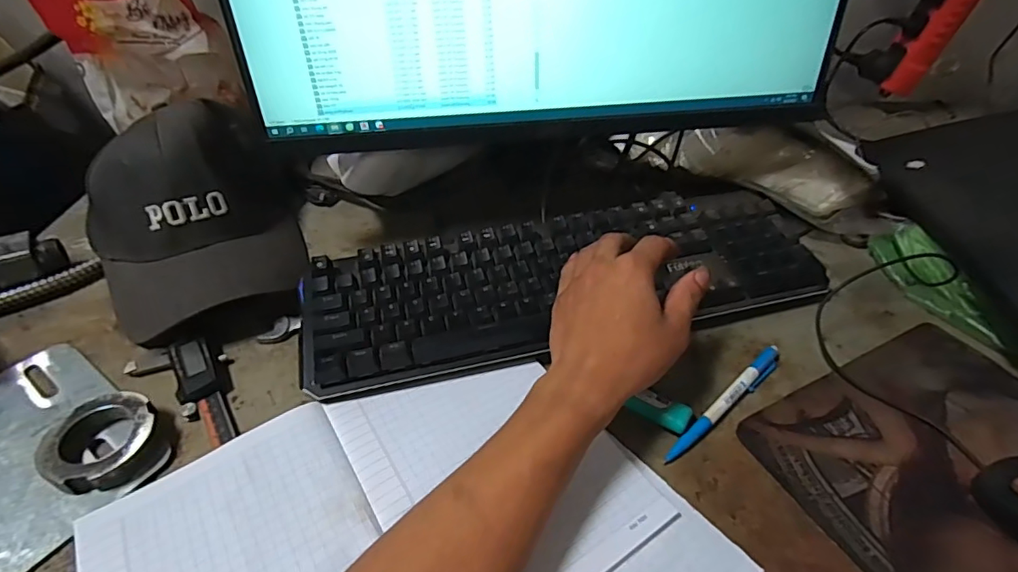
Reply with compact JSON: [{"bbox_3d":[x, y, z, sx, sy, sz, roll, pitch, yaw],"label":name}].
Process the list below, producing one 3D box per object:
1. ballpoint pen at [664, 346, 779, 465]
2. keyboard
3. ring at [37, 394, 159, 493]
[{"bbox_3d":[0.159,0.083,0.376,0.136,0.007,0.013,-32,53,-27],"label":"ballpoint pen"},{"bbox_3d":[0.048,-0.010,0.442,0.423,0.031,0.138,-12,47,-11],"label":"keyboard"},{"bbox_3d":[-0.272,0.103,0.349,0.070,0.019,0.064,0,46,0],"label":"ring"}]

